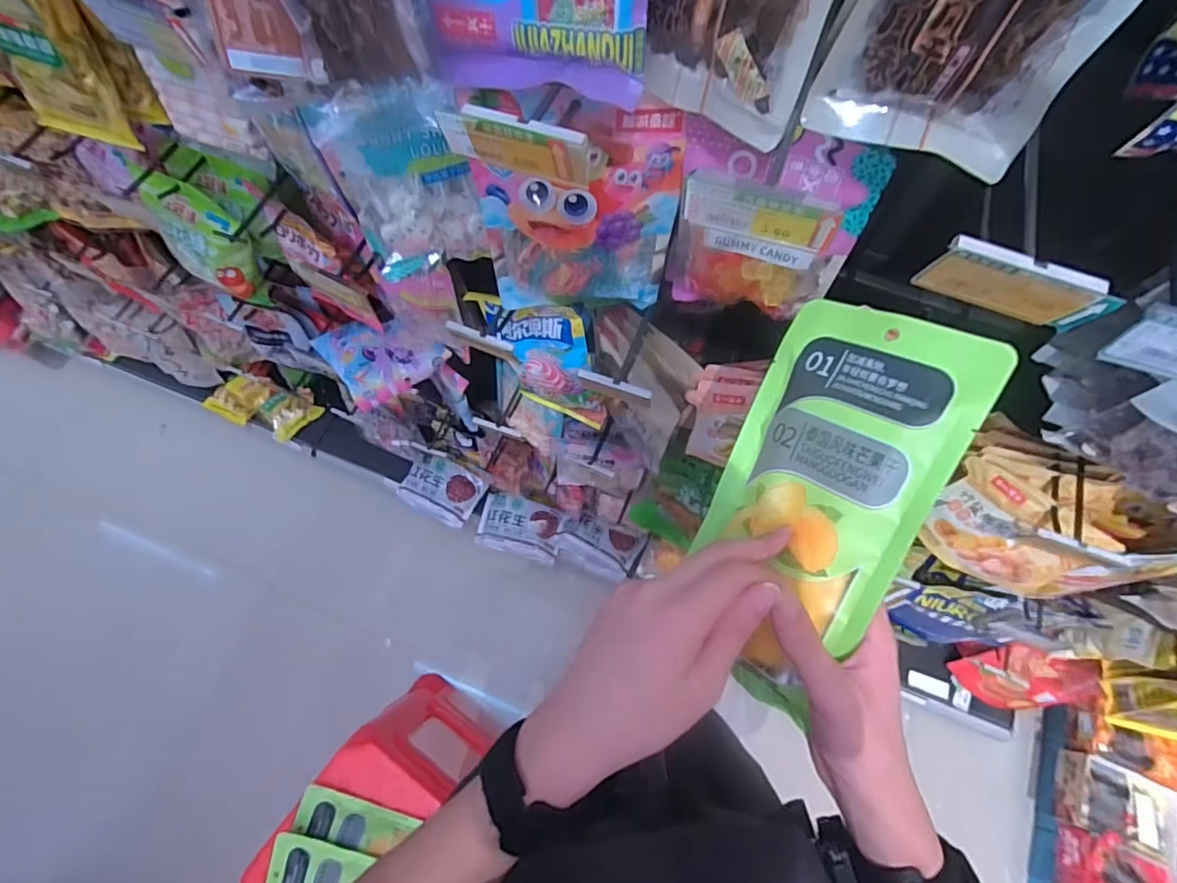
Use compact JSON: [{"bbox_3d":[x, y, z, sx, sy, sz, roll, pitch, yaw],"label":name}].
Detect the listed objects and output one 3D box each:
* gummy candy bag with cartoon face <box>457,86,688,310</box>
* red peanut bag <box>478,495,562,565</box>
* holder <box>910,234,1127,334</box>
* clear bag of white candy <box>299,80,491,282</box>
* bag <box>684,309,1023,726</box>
[{"bbox_3d":[-0.009,-0.193,0.501,0.166,0.239,0.026,3,68,0],"label":"gummy candy bag with cartoon face"},{"bbox_3d":[-0.166,0.209,1.371,0.201,0.054,0.140,12,69,4],"label":"red peanut bag"},{"bbox_3d":[0.236,-0.087,0.311,0.091,0.043,0.013,18,69,6],"label":"holder"},{"bbox_3d":[-0.167,-0.233,0.528,0.123,0.208,0.028,-8,69,-4],"label":"clear bag of white candy"},{"bbox_3d":[0.136,0.038,0.347,0.120,0.015,0.241,29,101,39],"label":"bag"}]

